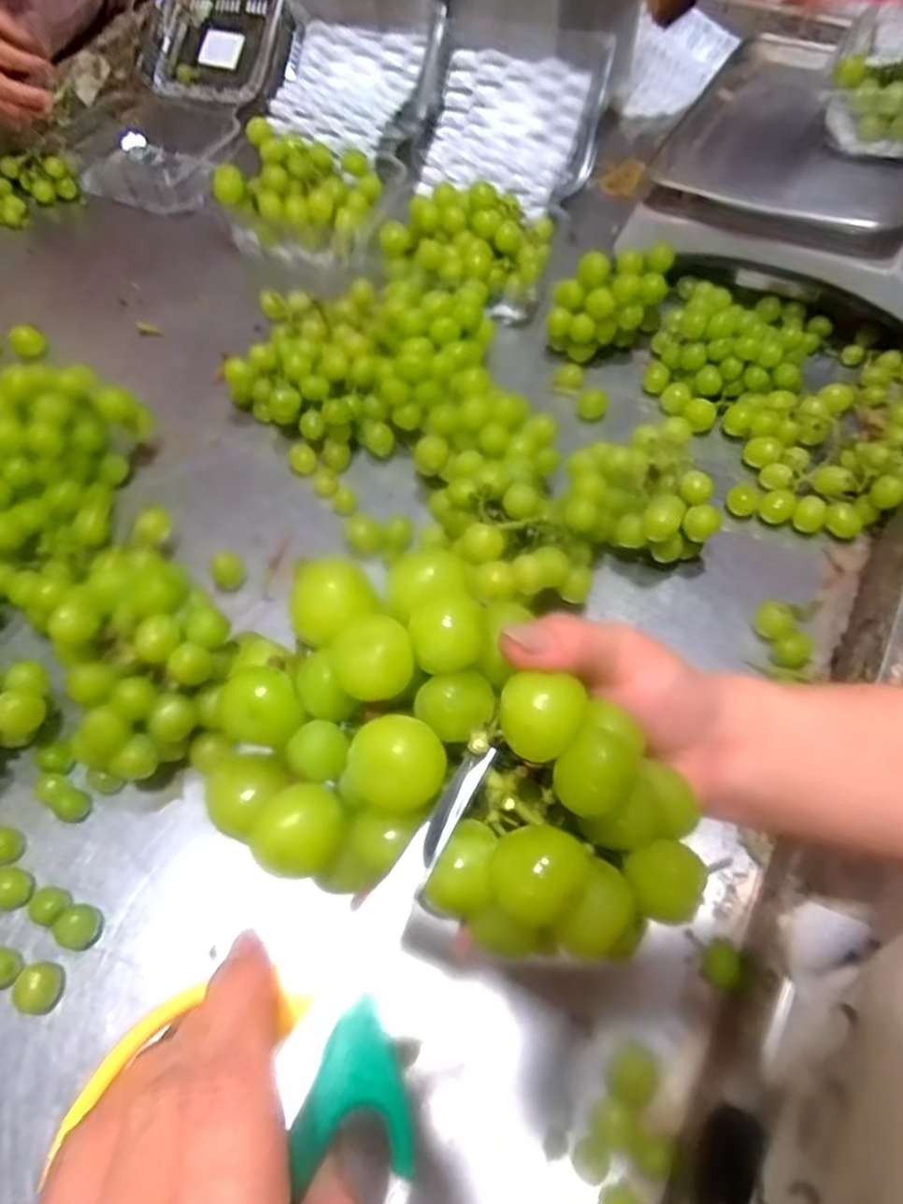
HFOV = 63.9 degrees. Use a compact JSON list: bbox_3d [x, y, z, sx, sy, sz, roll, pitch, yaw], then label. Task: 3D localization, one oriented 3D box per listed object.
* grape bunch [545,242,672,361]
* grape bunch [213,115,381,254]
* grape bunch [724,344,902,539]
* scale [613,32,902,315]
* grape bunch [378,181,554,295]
[{"bbox_3d":[0.148,-0.285,0.681,0.074,0.081,0.101,33,65,18],"label":"grape bunch"},{"bbox_3d":[-0.160,-0.438,0.773,0.156,0.073,0.095,24,62,14],"label":"grape bunch"},{"bbox_3d":[0.324,-0.158,0.627,0.143,0.048,0.226,25,62,14],"label":"grape bunch"},{"bbox_3d":[0.390,-0.423,0.738,0.314,0.101,0.314,29,62,17],"label":"scale"},{"bbox_3d":[0.009,-0.354,0.710,0.166,0.082,0.089,11,60,6],"label":"grape bunch"}]

